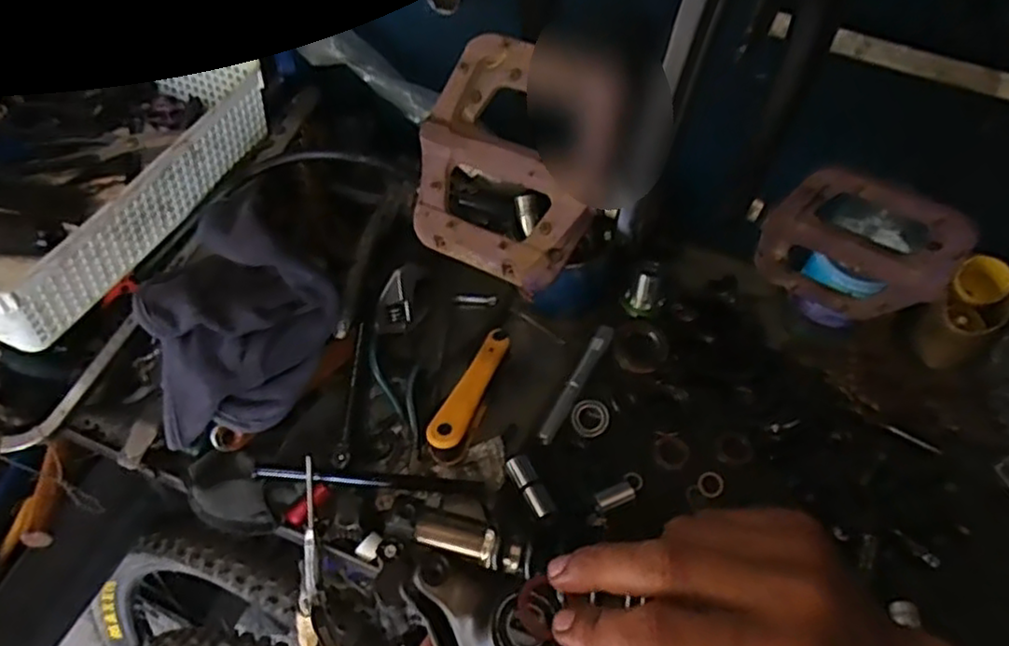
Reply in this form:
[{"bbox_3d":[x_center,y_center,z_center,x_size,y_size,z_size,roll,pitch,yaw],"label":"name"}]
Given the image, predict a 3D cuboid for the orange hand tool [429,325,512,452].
[{"bbox_3d":[-0.028,0.054,0.595,0.026,0.007,0.128,26,52,5],"label":"orange hand tool"}]

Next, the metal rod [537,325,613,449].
[{"bbox_3d":[0.068,0.050,0.623,0.016,0.011,0.134,24,59,16],"label":"metal rod"}]

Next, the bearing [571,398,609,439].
[{"bbox_3d":[0.076,0.084,0.612,0.034,0.007,0.034,0,56,0],"label":"bearing"}]

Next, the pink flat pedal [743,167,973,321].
[{"bbox_3d":[0.193,-0.045,0.386,0.106,0.099,0.017,24,59,16],"label":"pink flat pedal"}]

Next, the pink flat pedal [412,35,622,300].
[{"bbox_3d":[0.005,-0.079,0.336,0.094,0.015,0.111,26,99,19],"label":"pink flat pedal"}]

